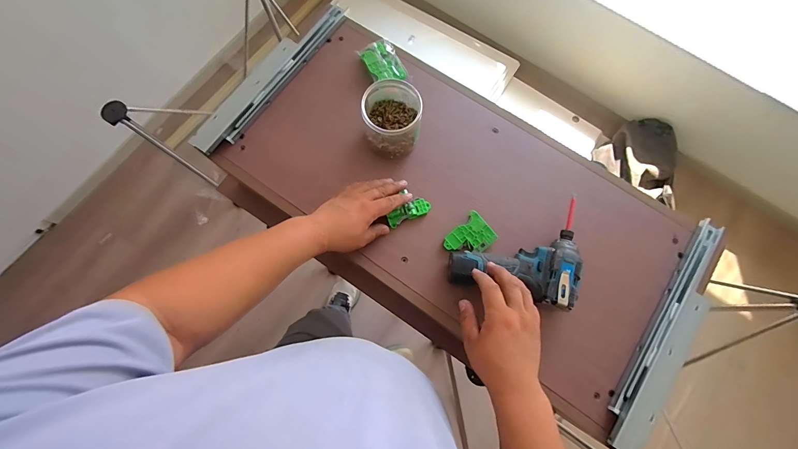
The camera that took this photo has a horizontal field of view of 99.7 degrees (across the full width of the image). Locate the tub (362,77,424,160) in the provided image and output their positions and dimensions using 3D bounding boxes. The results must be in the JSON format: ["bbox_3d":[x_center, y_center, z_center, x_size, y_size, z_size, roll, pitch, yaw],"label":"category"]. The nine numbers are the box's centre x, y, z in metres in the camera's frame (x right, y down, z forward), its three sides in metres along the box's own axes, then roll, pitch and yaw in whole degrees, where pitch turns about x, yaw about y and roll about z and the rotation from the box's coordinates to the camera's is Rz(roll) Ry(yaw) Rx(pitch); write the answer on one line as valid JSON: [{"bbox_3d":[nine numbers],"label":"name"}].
[{"bbox_3d":[-0.012,-0.181,0.587,0.094,0.094,0.098,0,76,0],"label":"tub"}]

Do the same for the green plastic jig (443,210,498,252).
[{"bbox_3d":[0.118,0.024,0.559,0.075,0.017,0.058,-40,79,-10],"label":"green plastic jig"}]

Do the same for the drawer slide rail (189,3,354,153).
[{"bbox_3d":[-0.237,-0.296,0.651,0.057,0.030,0.408,39,75,-18],"label":"drawer slide rail"}]

